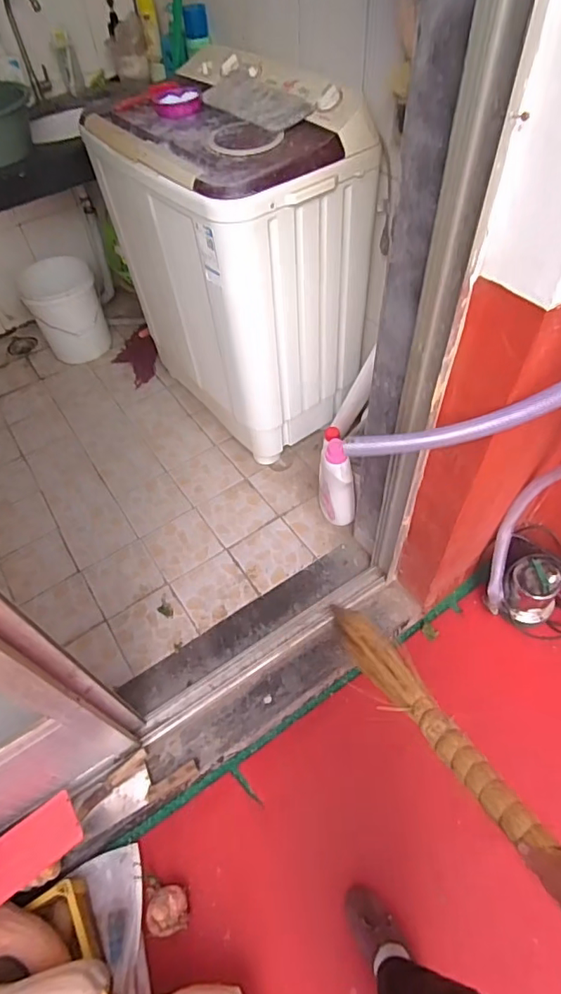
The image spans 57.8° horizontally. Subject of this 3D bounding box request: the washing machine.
[{"bbox_3d":[-0.143,-0.681,1.588,0.463,0.901,0.748,-34,59,-19],"label":"washing machine"}]

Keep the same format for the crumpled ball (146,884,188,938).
[{"bbox_3d":[-0.244,0.880,1.083,0.084,0.065,0.082,-2,54,3],"label":"crumpled ball"}]

